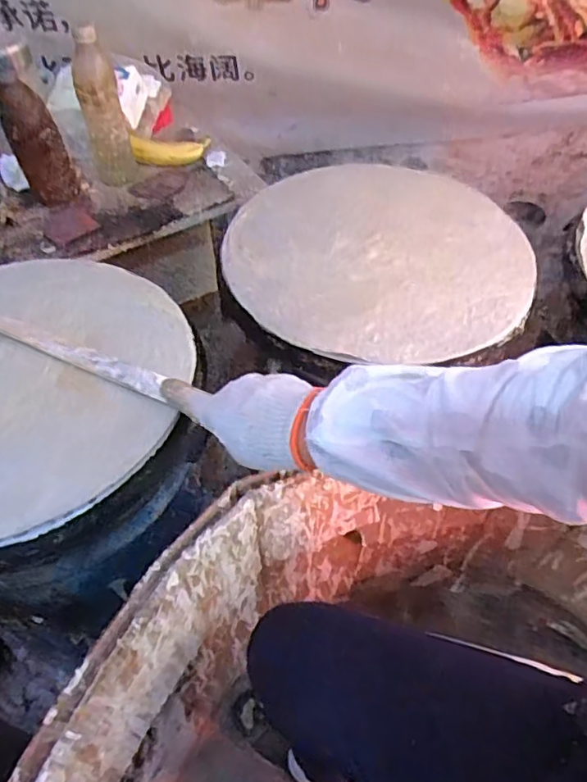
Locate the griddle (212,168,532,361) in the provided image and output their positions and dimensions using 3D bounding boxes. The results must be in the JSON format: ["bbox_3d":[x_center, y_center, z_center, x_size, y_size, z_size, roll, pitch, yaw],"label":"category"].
[{"bbox_3d":[0.111,-0.175,0.731,0.355,0.033,0.361,-1,54,1],"label":"griddle"}]

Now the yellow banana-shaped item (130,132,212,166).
[{"bbox_3d":[-0.205,-0.418,0.988,0.138,0.037,0.053,-23,56,-15],"label":"yellow banana-shaped item"}]

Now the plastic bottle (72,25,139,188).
[{"bbox_3d":[-0.290,-0.425,0.885,0.060,0.204,0.055,-16,55,-10],"label":"plastic bottle"}]

